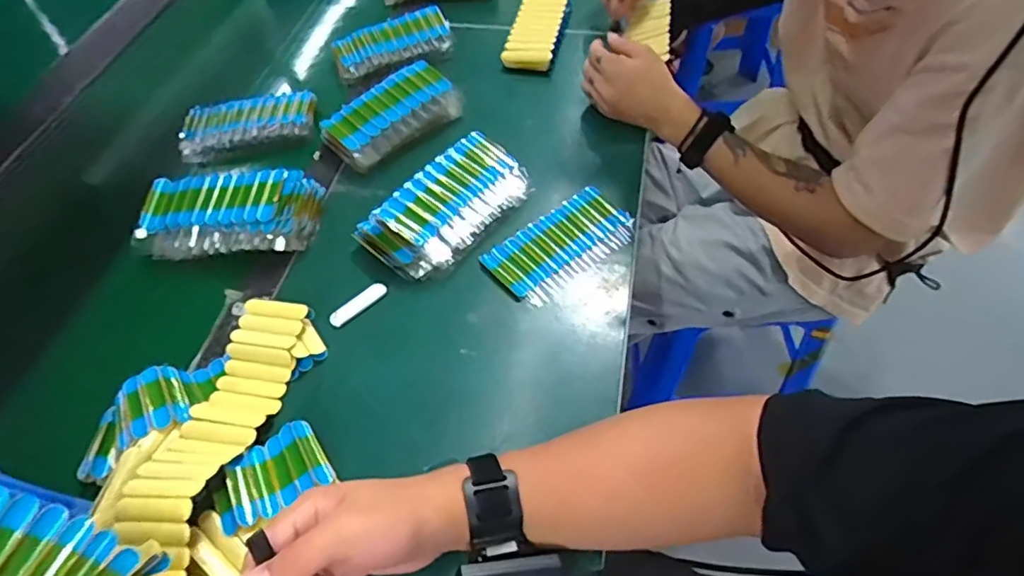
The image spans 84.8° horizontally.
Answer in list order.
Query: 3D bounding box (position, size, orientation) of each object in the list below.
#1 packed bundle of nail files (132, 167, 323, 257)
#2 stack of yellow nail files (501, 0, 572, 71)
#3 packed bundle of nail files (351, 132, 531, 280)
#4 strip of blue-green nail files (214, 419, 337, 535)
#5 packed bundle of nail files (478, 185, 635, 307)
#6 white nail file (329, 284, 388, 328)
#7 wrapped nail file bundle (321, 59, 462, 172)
[{"bbox_3d":[-0.302,-0.074,0.589,0.181,0.052,0.094,-3,56,3],"label":"packed bundle of nail files"},{"bbox_3d":[0.038,-0.360,0.776,0.070,0.041,0.158,9,57,12],"label":"stack of yellow nail files"},{"bbox_3d":[-0.065,-0.083,0.584,0.098,0.047,0.179,38,67,26],"label":"packed bundle of nail files"},{"bbox_3d":[-0.188,0.144,0.438,0.082,0.013,0.060,-27,56,-16],"label":"strip of blue-green nail files"},{"bbox_3d":[0.050,-0.045,0.572,0.152,0.012,0.082,-36,60,-18],"label":"packed bundle of nail files"},{"bbox_3d":[-0.151,0.015,0.549,0.060,0.005,0.018,-39,61,-20],"label":"white nail file"},{"bbox_3d":[-0.143,-0.207,0.679,0.160,0.045,0.089,-41,61,-20],"label":"wrapped nail file bundle"}]

